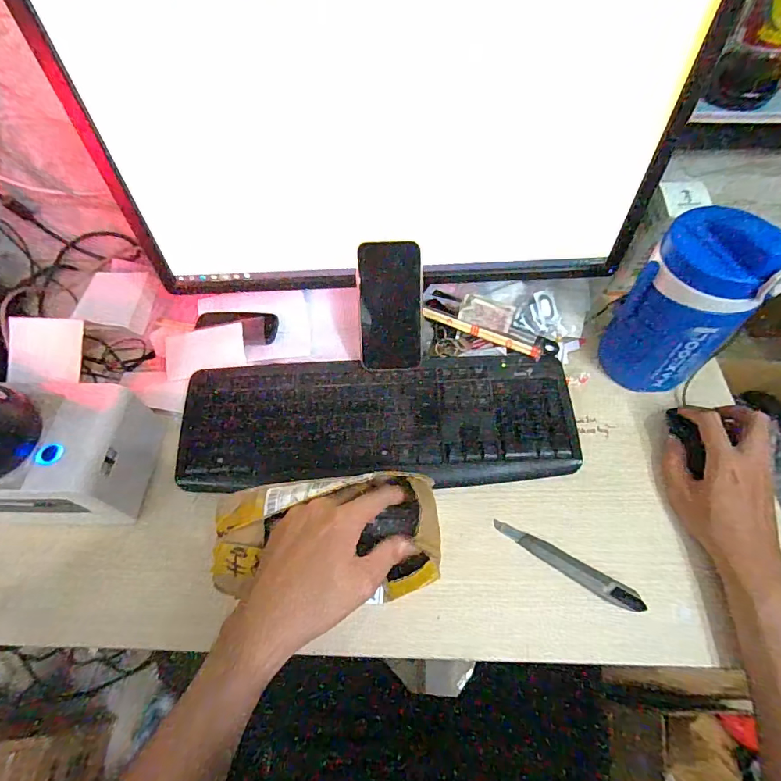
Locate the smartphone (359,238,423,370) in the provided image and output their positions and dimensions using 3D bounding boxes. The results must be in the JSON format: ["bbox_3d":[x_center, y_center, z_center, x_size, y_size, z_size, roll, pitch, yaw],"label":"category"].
[{"bbox_3d":[0.000,-0.095,0.515,0.070,0.007,0.144,-1,107,2],"label":"smartphone"}]

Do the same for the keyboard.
[{"bbox_3d":[-0.013,0.035,0.514,0.443,0.020,0.152,-4,58,0],"label":"keyboard"}]

